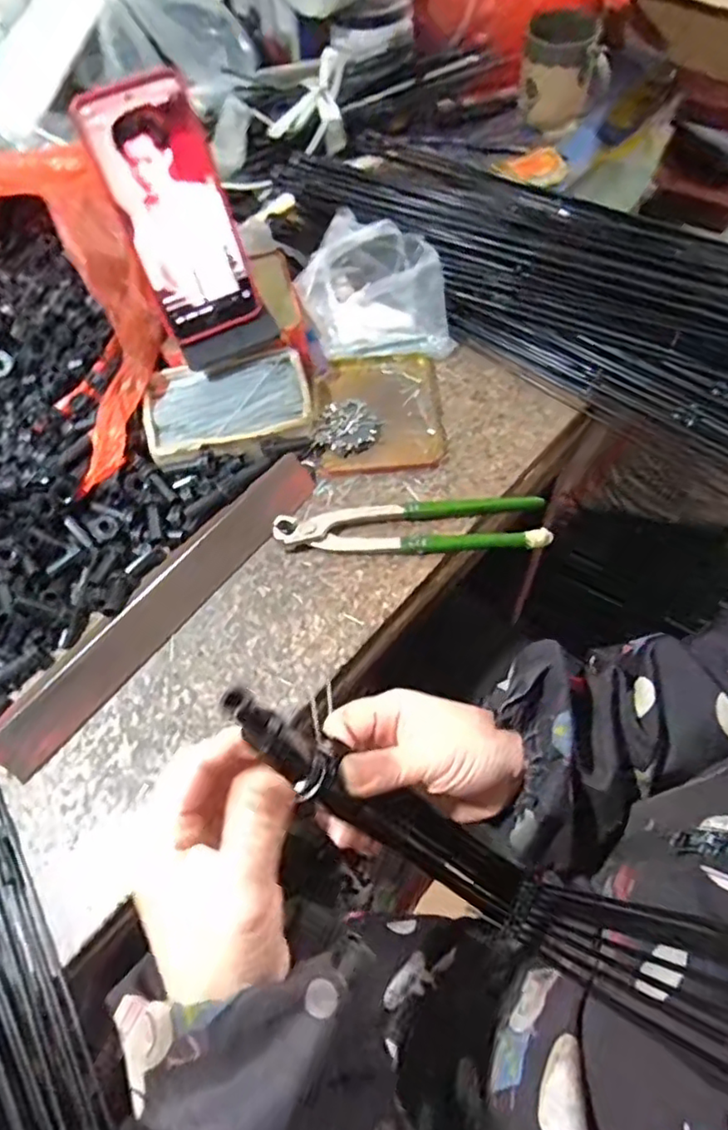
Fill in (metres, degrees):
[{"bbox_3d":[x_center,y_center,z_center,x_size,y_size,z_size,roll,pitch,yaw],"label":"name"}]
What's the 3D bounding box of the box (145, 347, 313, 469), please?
[{"bbox_3d":[-0.108,-0.126,0.520,0.125,0.018,0.084,-13,63,-4],"label":"box"}]

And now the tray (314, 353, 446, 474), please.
[{"bbox_3d":[0.012,-0.129,0.544,0.101,0.011,0.124,-6,62,-1],"label":"tray"}]

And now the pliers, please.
[{"bbox_3d":[0.035,-0.029,0.484,0.197,0.014,0.043,0,62,2],"label":"pliers"}]

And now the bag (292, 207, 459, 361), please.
[{"bbox_3d":[0.009,-0.242,0.556,0.128,0.084,0.097,-3,62,1],"label":"bag"}]

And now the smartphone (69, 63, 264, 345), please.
[{"bbox_3d":[-0.134,-0.252,0.471,0.079,0.163,0.017,-29,40,-12],"label":"smartphone"}]

